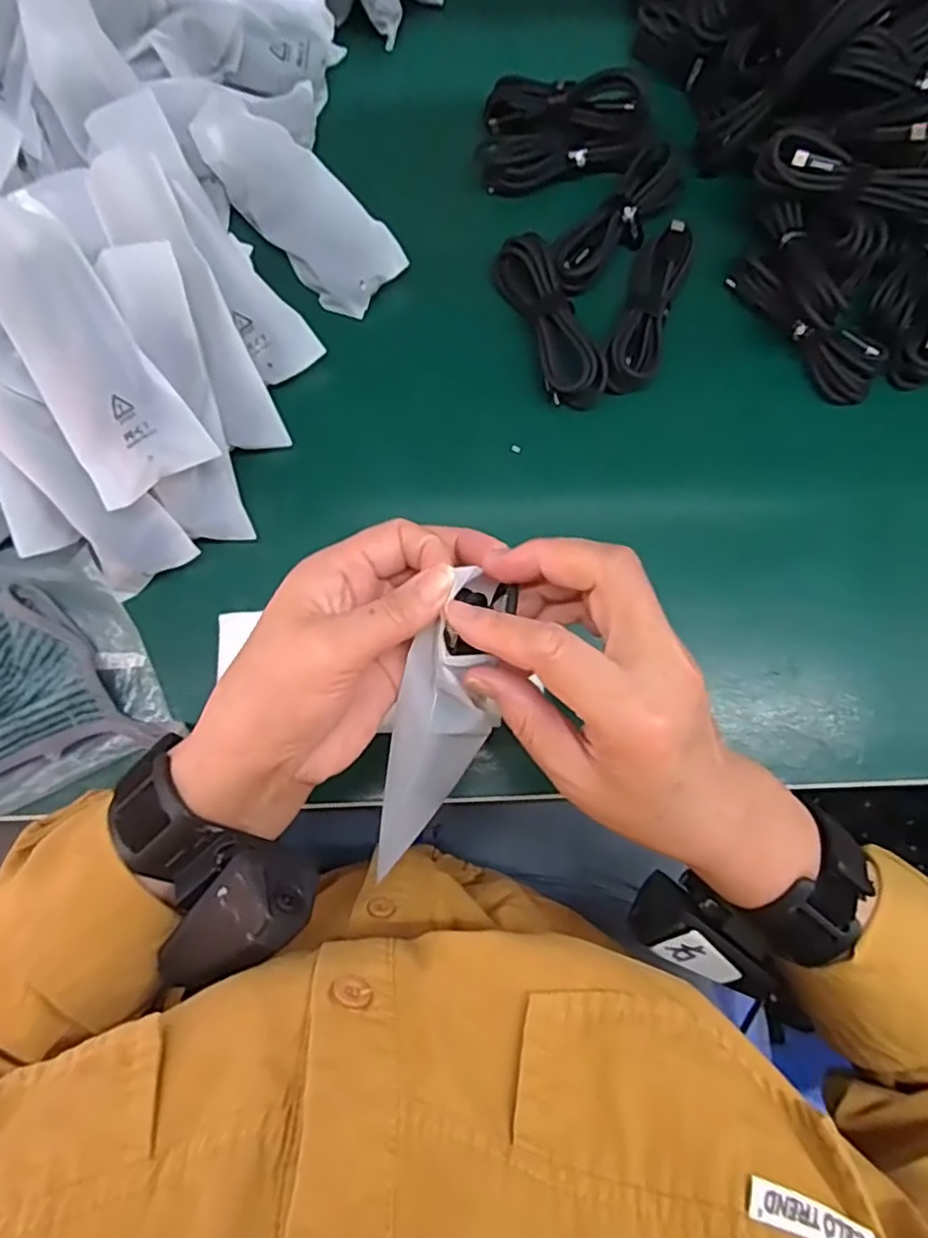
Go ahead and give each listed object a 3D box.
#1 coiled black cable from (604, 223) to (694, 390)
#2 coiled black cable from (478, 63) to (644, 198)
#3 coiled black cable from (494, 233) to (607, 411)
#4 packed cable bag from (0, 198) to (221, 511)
[{"bbox_3d":[0.113,-0.189,0.414,0.033,0.028,0.104,18,80,3],"label":"coiled black cable"},{"bbox_3d":[0.062,-0.309,0.416,0.099,0.048,0.068,9,80,1],"label":"coiled black cable"},{"bbox_3d":[0.052,-0.182,0.412,0.034,0.025,0.112,-21,81,-4],"label":"coiled black cable"},{"bbox_3d":[-0.197,-0.138,0.343,0.059,0.019,0.154,-31,96,-6],"label":"packed cable bag"}]

